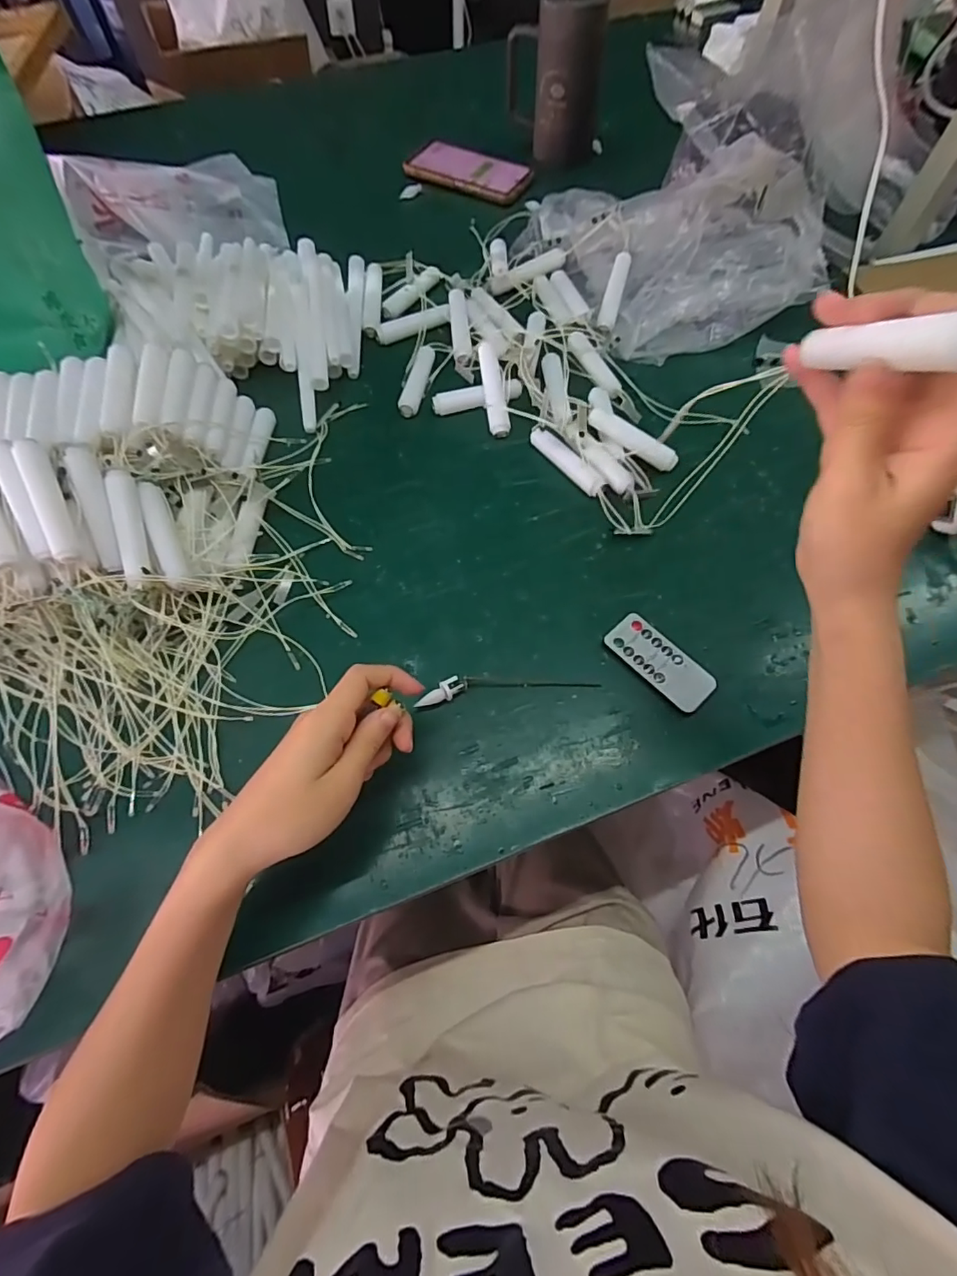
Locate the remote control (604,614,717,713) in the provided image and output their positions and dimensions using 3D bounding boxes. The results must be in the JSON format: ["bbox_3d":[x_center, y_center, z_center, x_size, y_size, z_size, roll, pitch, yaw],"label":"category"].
[{"bbox_3d":[0.139,0.018,0.406,0.040,0.009,0.084,-40,70,-17],"label":"remote control"}]

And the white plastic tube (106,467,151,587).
[{"bbox_3d":[-0.261,-0.084,0.394,0.016,0.012,0.091,-13,83,-6],"label":"white plastic tube"}]

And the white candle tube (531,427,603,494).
[{"bbox_3d":[0.081,-0.160,0.484,0.016,0.015,0.089,-34,68,-15],"label":"white candle tube"}]

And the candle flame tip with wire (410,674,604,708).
[{"bbox_3d":[0.022,0.034,0.397,0.137,0.011,0.020,-7,64,-3],"label":"candle flame tip with wire"}]

